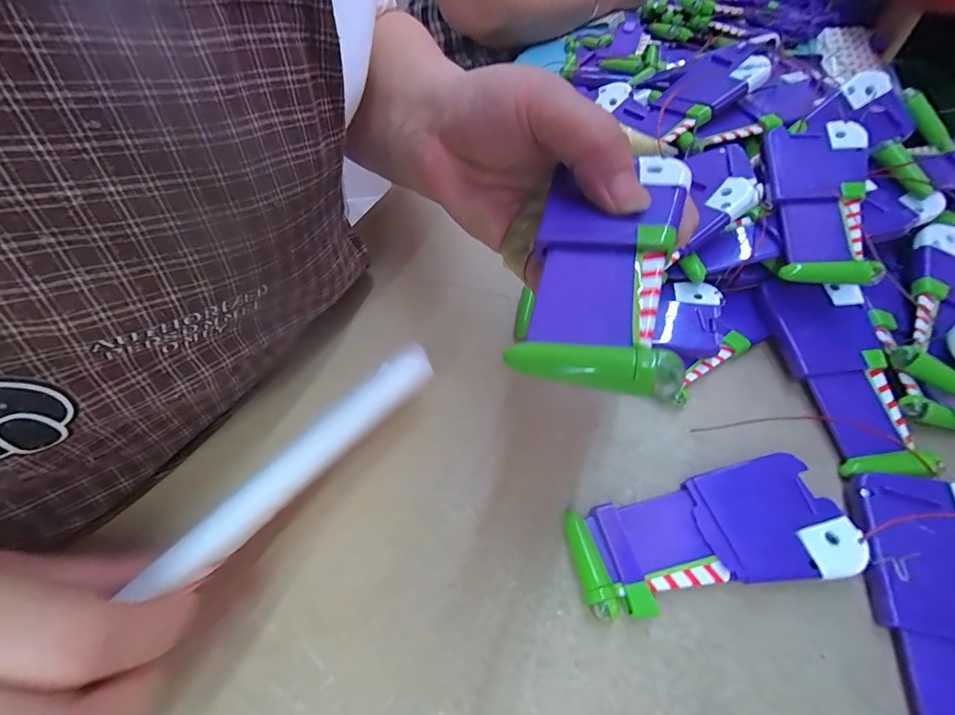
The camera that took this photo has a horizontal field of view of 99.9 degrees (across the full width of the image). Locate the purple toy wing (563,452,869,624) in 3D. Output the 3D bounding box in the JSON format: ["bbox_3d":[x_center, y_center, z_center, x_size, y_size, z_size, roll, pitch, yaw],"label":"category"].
[{"bbox_3d":[0.101,0.081,0.180,0.117,0.013,0.048,-11,55,-7],"label":"purple toy wing"}]

